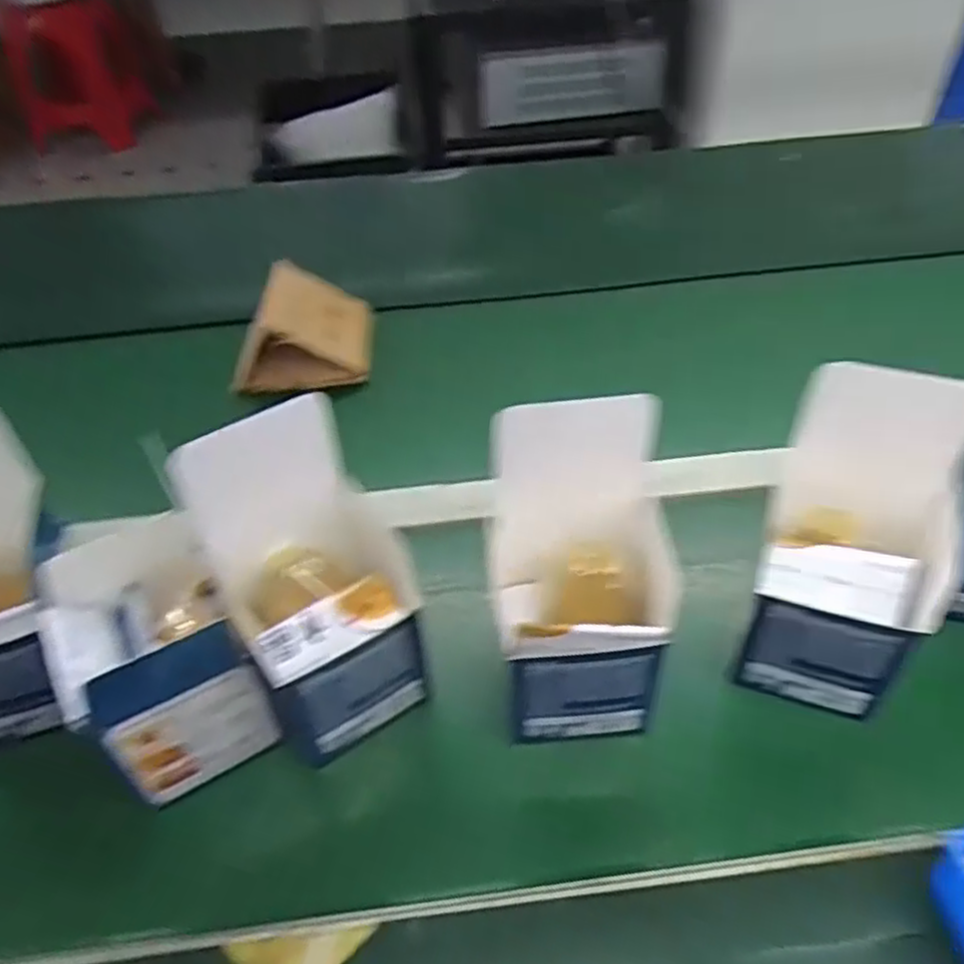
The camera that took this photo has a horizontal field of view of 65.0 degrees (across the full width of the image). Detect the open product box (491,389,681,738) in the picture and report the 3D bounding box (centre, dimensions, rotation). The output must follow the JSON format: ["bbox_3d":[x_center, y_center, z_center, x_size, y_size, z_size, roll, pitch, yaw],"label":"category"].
[{"bbox_3d":[0.056,0.052,0.405,0.099,0.163,0.095,-2,44,5],"label":"open product box"}]

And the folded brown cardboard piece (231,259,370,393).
[{"bbox_3d":[-0.163,-0.140,0.688,0.113,0.080,0.103,0,44,6],"label":"folded brown cardboard piece"}]

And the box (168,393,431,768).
[{"bbox_3d":[-0.088,0.054,0.407,0.095,0.171,0.094,-25,47,-18],"label":"box"}]

